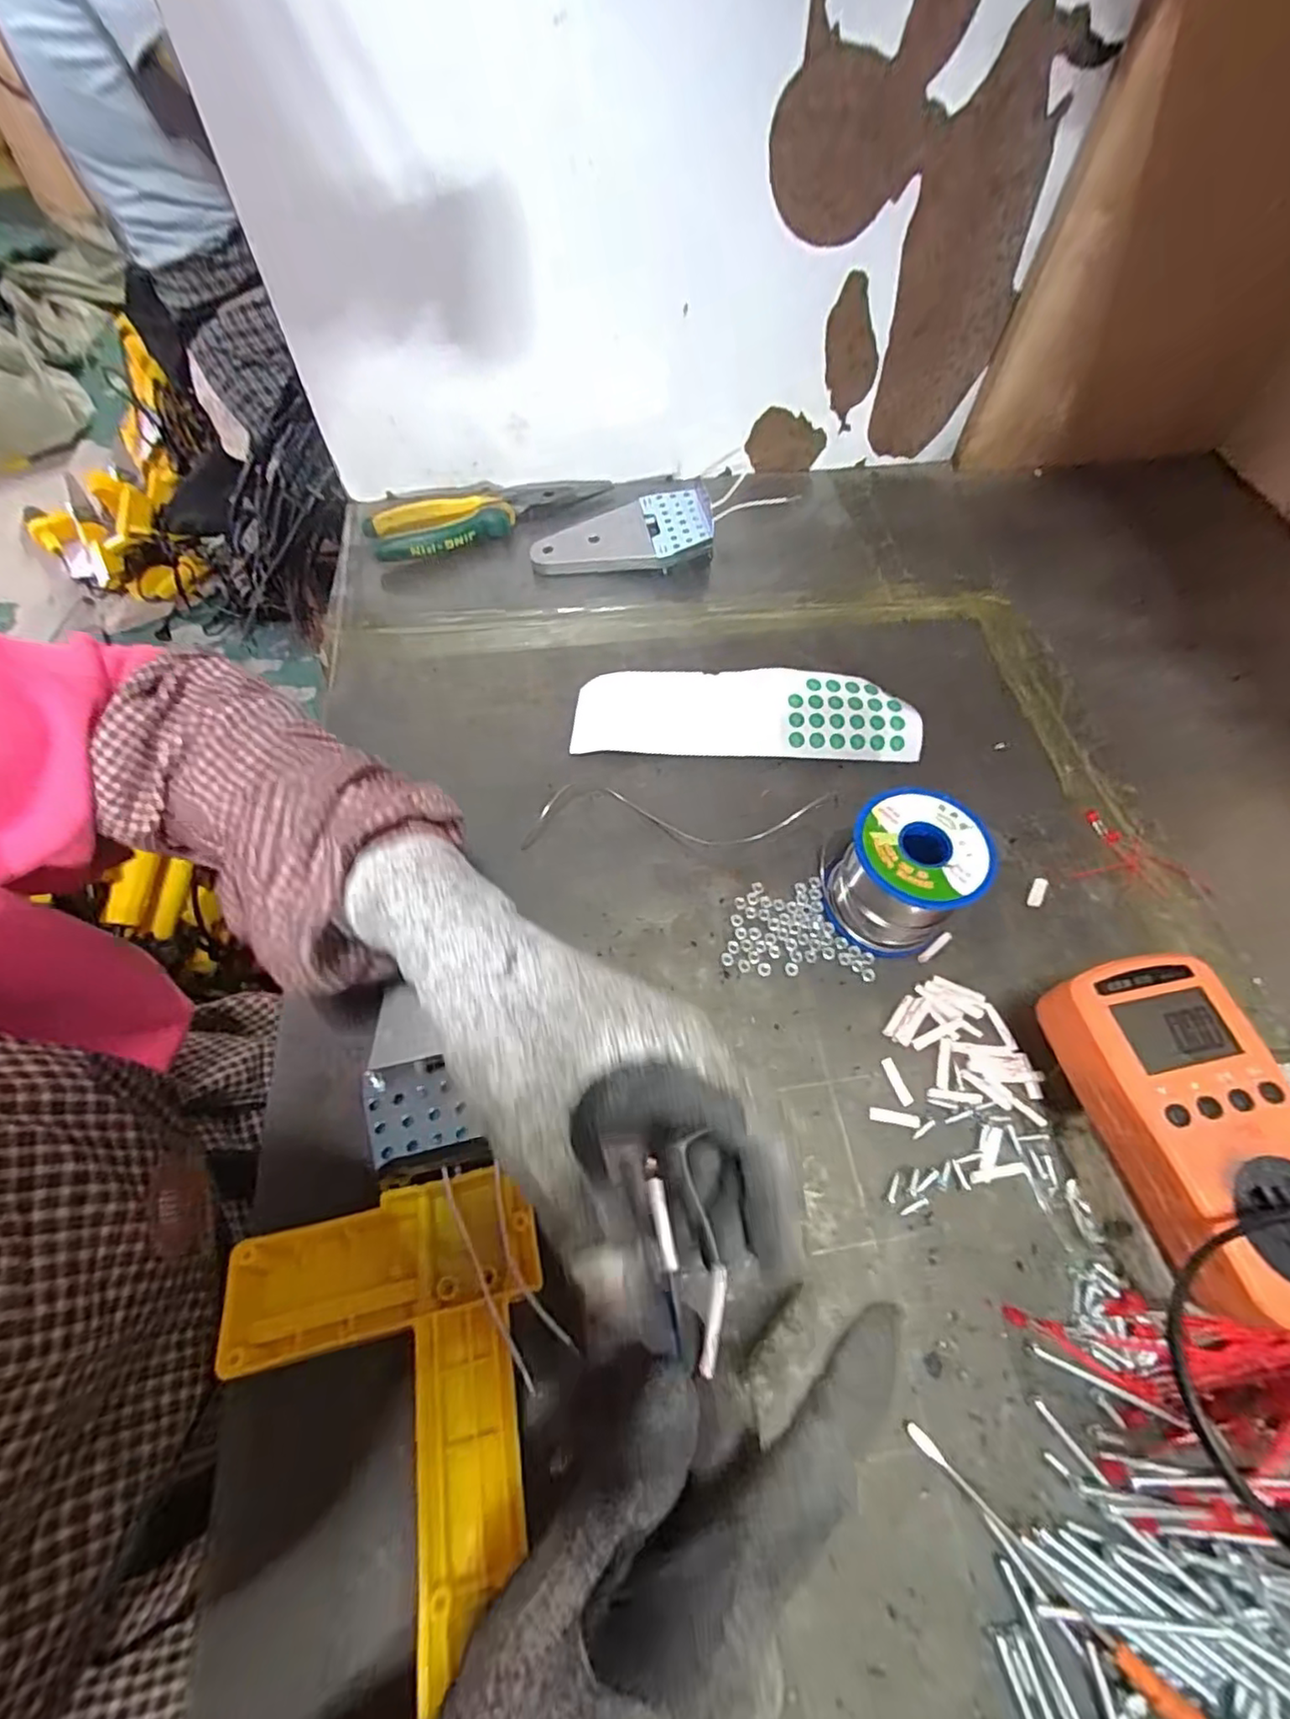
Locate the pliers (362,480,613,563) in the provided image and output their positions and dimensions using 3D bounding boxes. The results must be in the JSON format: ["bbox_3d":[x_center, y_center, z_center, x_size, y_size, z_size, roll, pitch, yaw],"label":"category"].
[{"bbox_3d":[-0.119,-0.278,0.508,0.197,0.021,0.050,-24,63,-15],"label":"pliers"}]

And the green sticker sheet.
[{"bbox_3d":[0.066,-0.093,0.407,0.217,0.023,0.060,2,60,0],"label":"green sticker sheet"}]

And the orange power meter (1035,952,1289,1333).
[{"bbox_3d":[0.218,0.104,0.249,0.071,0.030,0.125,-15,61,-10],"label":"orange power meter"}]

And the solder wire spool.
[{"bbox_3d":[0.133,0.007,0.328,0.063,0.063,0.064,1,60,-1],"label":"solder wire spool"}]

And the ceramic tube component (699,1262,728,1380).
[{"bbox_3d":[0.020,0.137,0.185,0.004,0.004,0.026,10,77,4],"label":"ceramic tube component"}]

